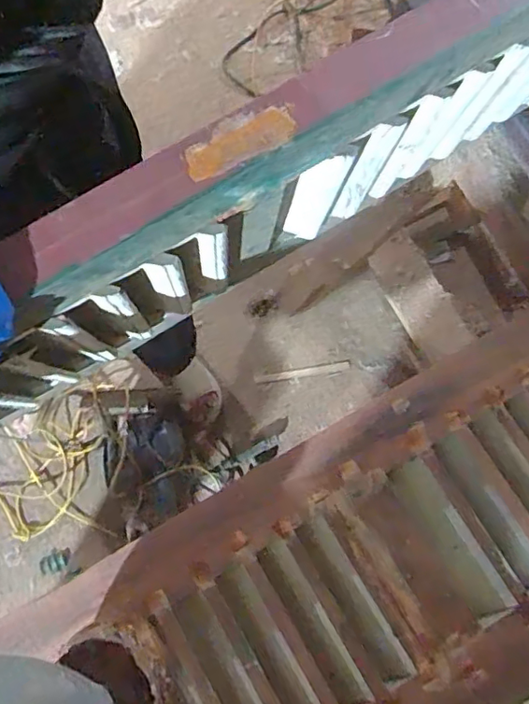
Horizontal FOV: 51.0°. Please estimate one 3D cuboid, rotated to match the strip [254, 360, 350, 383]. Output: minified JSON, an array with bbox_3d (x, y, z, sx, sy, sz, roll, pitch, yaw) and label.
[{"bbox_3d":[0.085,0.046,1.259,0.213,0.004,0.020,-10,77,5],"label":"strip"}]

